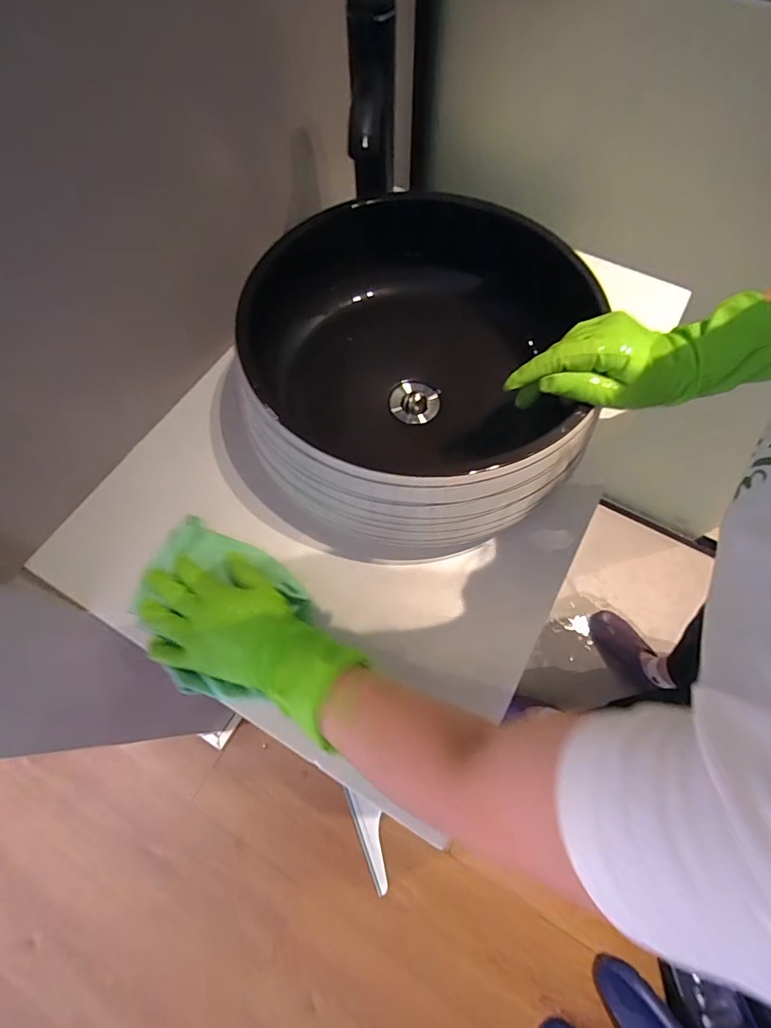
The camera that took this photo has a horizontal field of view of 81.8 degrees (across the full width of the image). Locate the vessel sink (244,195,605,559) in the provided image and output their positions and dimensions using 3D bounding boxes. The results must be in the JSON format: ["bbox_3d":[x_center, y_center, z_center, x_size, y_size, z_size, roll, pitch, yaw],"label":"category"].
[{"bbox_3d":[0.026,-0.143,0.462,0.307,0.167,0.336,-7,60,-5],"label":"vessel sink"}]

